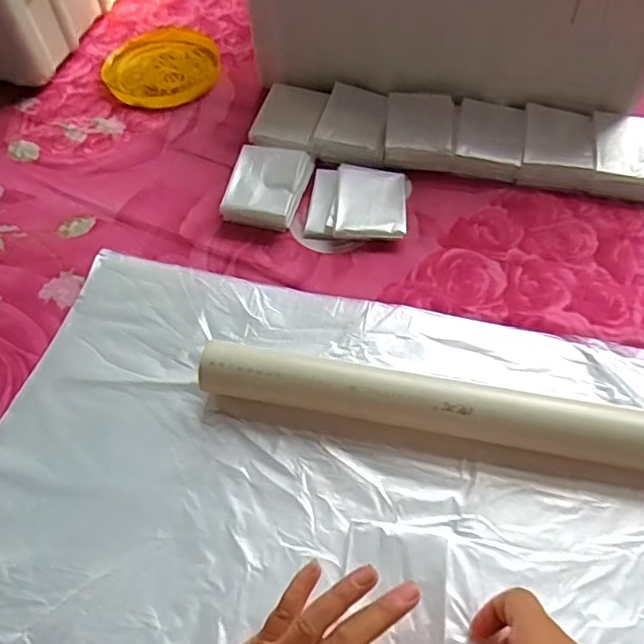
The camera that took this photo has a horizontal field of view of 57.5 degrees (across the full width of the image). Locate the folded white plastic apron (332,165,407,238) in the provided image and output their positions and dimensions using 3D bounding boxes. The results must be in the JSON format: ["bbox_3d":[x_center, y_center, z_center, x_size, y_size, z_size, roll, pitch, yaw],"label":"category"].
[{"bbox_3d":[0.046,-0.109,0.543,0.065,0.016,0.081,3,55,5],"label":"folded white plastic apron"}]

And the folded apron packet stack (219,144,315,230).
[{"bbox_3d":[-0.052,-0.130,0.558,0.069,0.030,0.081,9,56,10],"label":"folded apron packet stack"}]

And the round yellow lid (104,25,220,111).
[{"bbox_3d":[-0.185,-0.306,0.695,0.131,0.015,0.149,4,56,6],"label":"round yellow lid"}]

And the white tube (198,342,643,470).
[{"bbox_3d":[0.089,0.063,0.408,0.351,0.043,0.033,8,56,9],"label":"white tube"}]

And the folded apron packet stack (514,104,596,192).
[{"bbox_3d":[0.227,-0.168,0.569,0.064,0.025,0.086,10,57,10],"label":"folded apron packet stack"}]

